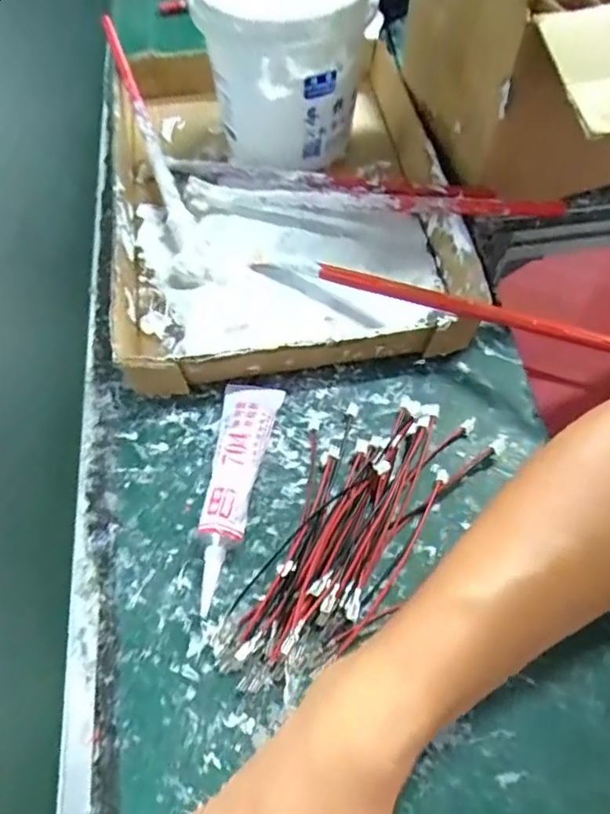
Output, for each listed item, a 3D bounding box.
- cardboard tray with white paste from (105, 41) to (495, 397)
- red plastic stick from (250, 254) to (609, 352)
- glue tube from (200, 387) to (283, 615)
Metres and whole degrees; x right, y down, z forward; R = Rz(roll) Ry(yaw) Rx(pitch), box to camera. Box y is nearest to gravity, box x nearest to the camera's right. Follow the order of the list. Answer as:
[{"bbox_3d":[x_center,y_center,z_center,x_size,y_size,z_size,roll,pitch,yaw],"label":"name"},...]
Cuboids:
[{"bbox_3d":[-0.022,-0.170,0.419,0.246,0.038,0.326,-8,63,-3],"label":"cardboard tray with white paste"},{"bbox_3d":[0.077,-0.069,0.345,0.254,0.013,0.014,21,65,26],"label":"red plastic stick"},{"bbox_3d":[-0.044,0.042,0.319,0.033,0.025,0.134,10,64,6],"label":"glue tube"}]

